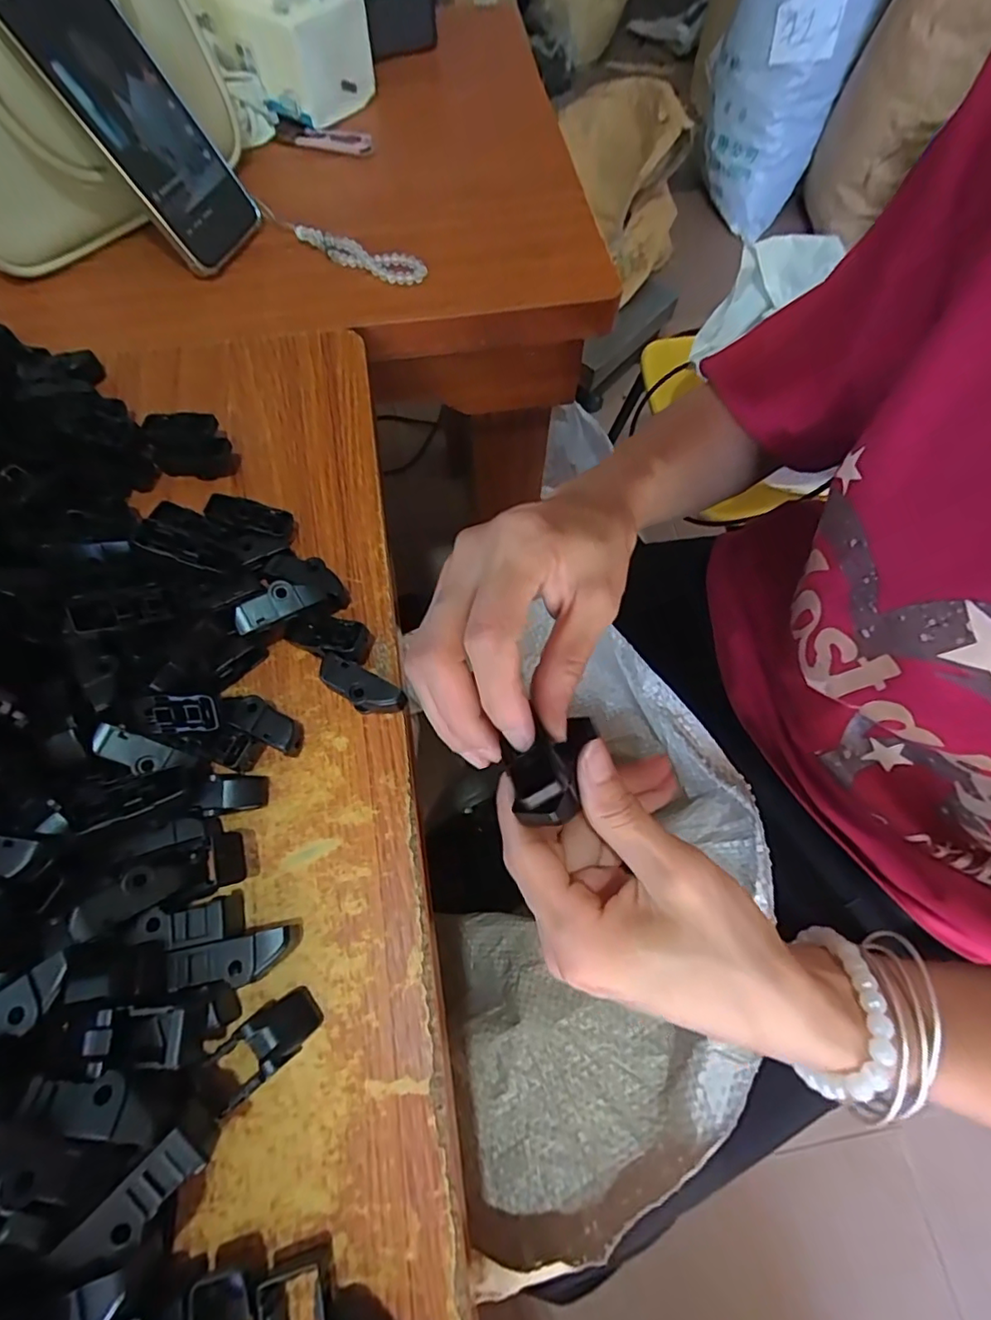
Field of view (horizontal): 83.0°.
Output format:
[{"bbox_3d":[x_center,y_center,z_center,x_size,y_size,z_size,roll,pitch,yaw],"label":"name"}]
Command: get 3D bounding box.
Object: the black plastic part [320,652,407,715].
[{"bbox_3d":[-0.070,0.015,0.290,0.046,0.021,0.018,28,69,10],"label":"black plastic part"}]

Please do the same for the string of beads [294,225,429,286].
[{"bbox_3d":[-0.107,-0.312,0.432,0.109,0.015,0.029,15,67,5],"label":"string of beads"}]

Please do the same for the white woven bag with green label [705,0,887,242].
[{"bbox_3d":[0.614,-1.273,1.132,0.273,0.597,0.206,23,68,8],"label":"white woven bag with green label"}]

